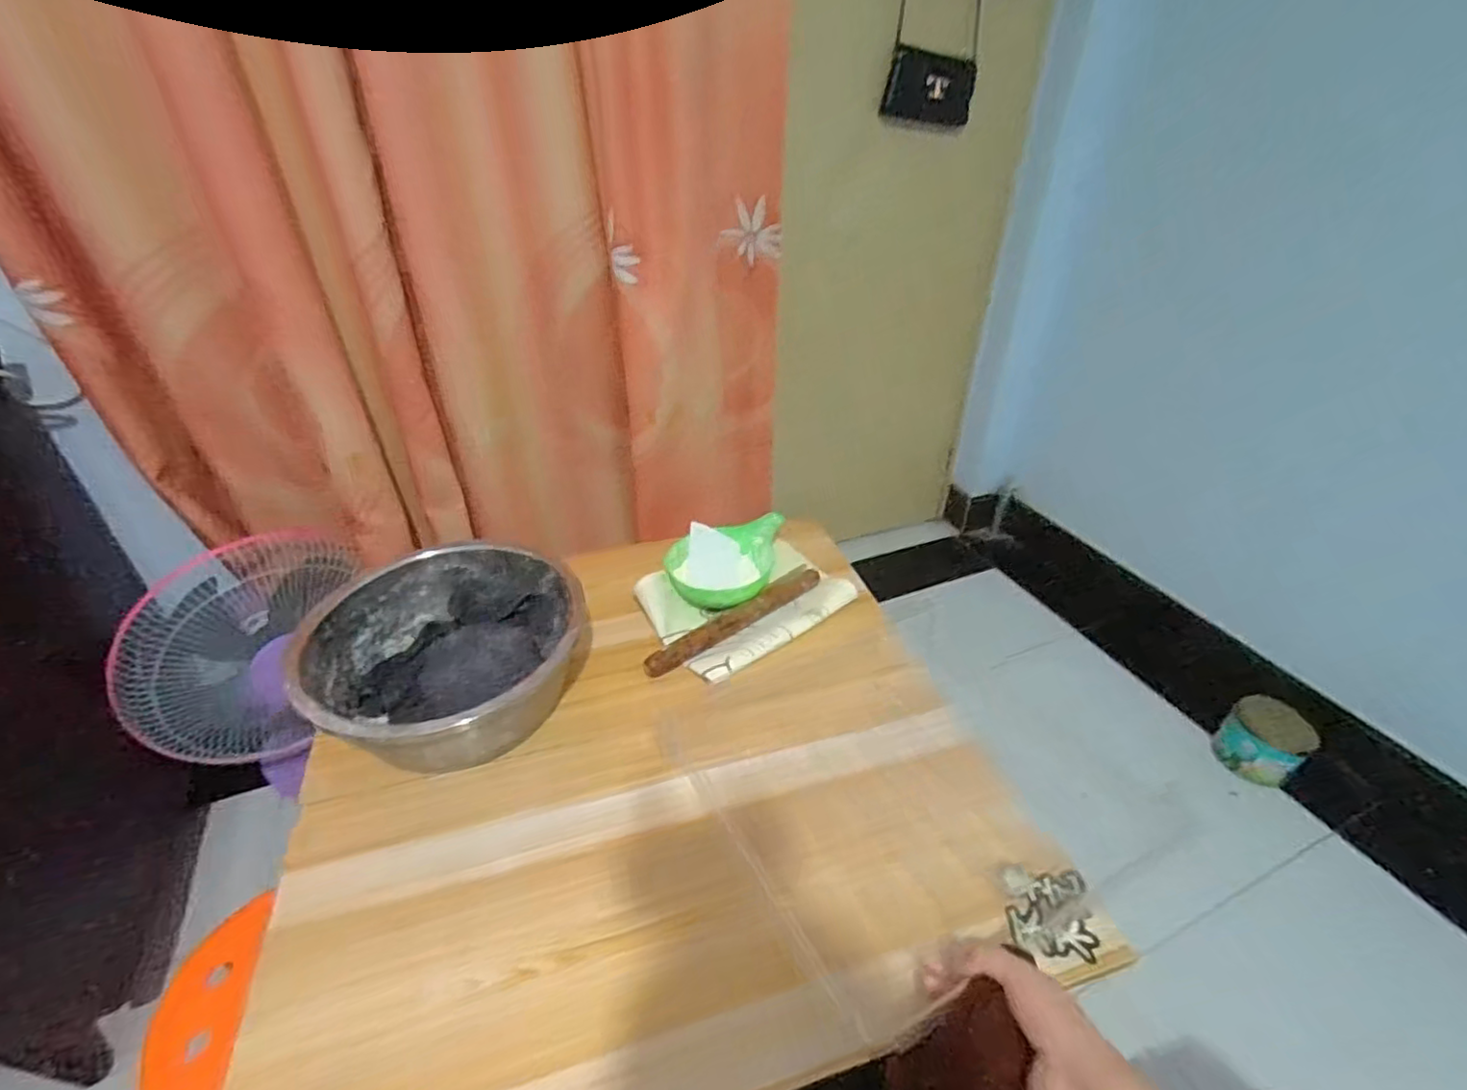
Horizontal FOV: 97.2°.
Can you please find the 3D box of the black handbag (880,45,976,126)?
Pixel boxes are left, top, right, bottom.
[{"bbox_3d":[0.412,-0.959,1.358,0.191,0.119,0.025,-3,36,-9],"label":"black handbag"}]

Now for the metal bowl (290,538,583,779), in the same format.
[{"bbox_3d":[-0.319,0.115,0.716,0.263,0.109,0.281,2,36,-1],"label":"metal bowl"}]

